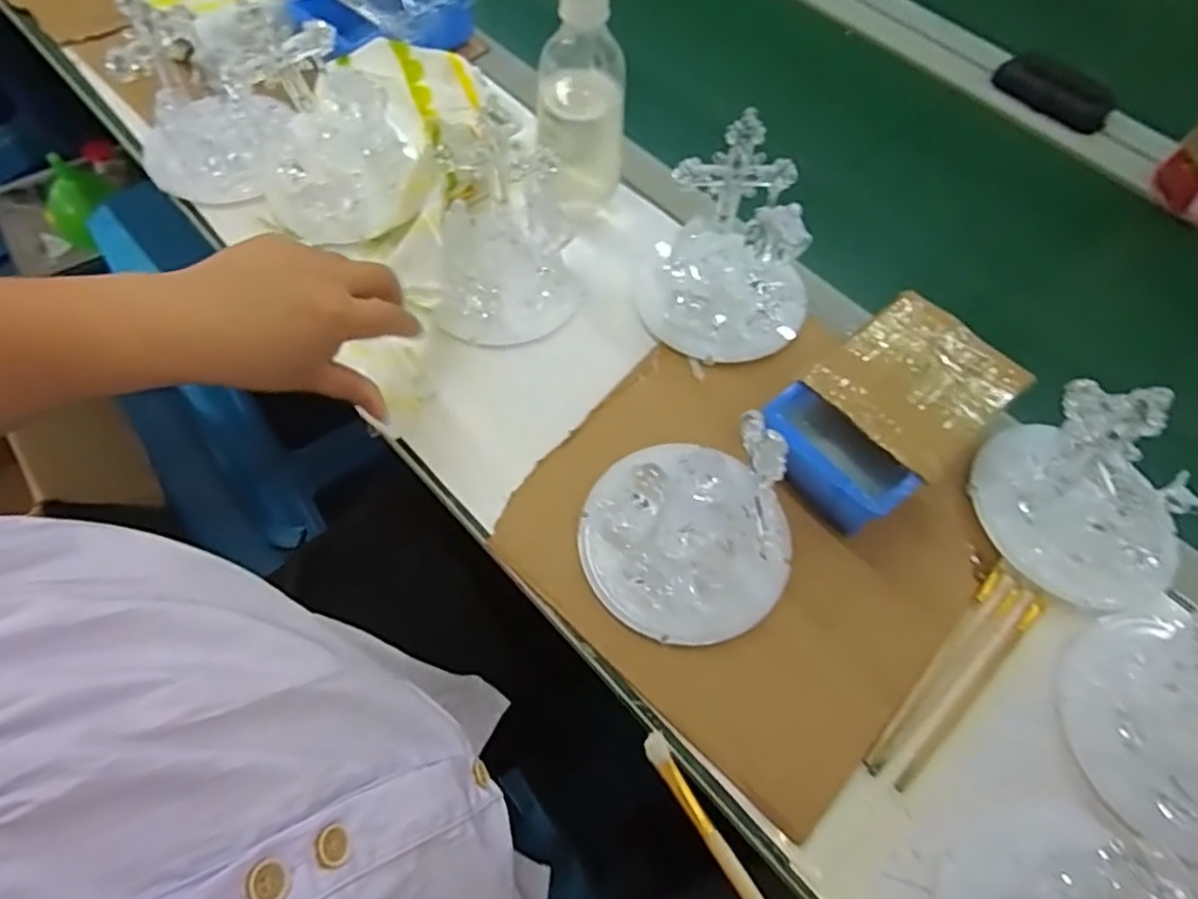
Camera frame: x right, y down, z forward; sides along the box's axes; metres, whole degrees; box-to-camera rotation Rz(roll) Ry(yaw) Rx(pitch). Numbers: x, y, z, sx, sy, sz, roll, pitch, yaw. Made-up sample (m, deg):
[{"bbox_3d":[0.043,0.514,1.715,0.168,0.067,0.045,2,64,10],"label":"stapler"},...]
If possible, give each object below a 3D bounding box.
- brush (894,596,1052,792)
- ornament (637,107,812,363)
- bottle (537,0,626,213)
[{"bbox_3d":[0.221,0.140,0.408,0.153,0.005,0.012,-39,70,-20],"label":"brush"},{"bbox_3d":[0.097,-0.142,0.492,0.123,0.112,0.119,14,62,5],"label":"ornament"},{"bbox_3d":[-0.012,-0.235,0.503,0.062,0.181,0.058,-1,62,-2],"label":"bottle"}]

